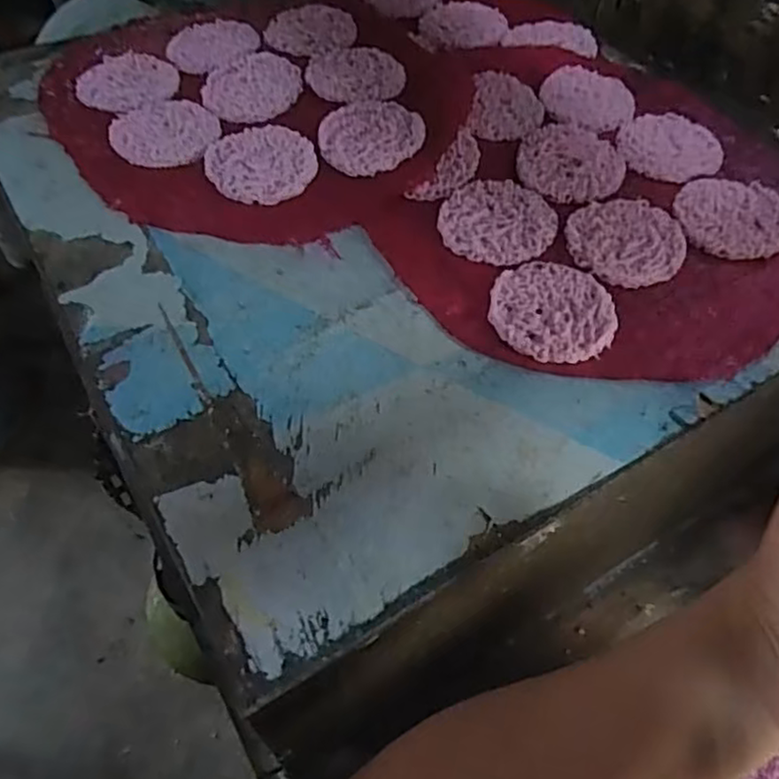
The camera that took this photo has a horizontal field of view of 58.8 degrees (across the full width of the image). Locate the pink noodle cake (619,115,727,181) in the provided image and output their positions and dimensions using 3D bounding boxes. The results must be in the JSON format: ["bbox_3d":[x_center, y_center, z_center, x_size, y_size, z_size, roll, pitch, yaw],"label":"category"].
[{"bbox_3d":[0.215,-0.186,0.531,0.075,0.004,0.077,14,57,8],"label":"pink noodle cake"}]

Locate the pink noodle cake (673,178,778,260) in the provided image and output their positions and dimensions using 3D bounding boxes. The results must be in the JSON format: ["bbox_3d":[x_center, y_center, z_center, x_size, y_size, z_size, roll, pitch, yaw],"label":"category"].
[{"bbox_3d":[0.242,-0.121,0.484,0.078,0.007,0.077,1,56,-1],"label":"pink noodle cake"}]

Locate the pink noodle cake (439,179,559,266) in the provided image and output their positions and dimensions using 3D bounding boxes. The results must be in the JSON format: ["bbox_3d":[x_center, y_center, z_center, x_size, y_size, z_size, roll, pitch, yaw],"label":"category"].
[{"bbox_3d":[0.076,-0.118,0.480,0.077,0.008,0.081,1,56,-1],"label":"pink noodle cake"}]

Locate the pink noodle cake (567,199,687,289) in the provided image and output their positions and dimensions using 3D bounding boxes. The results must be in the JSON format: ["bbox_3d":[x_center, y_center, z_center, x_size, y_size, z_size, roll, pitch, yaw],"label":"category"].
[{"bbox_3d":[0.161,-0.103,0.470,0.076,0.007,0.080,10,56,5],"label":"pink noodle cake"}]

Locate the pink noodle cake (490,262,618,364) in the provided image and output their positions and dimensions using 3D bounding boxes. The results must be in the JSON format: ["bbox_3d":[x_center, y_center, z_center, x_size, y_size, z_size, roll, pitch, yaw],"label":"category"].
[{"bbox_3d":[0.102,-0.049,0.432,0.075,0.008,0.077,1,56,-1],"label":"pink noodle cake"}]

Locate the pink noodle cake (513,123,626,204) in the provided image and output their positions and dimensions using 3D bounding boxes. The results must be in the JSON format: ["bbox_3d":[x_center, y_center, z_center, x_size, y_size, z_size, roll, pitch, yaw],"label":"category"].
[{"bbox_3d":[0.136,-0.170,0.517,0.076,0.005,0.081,1,56,-1],"label":"pink noodle cake"}]

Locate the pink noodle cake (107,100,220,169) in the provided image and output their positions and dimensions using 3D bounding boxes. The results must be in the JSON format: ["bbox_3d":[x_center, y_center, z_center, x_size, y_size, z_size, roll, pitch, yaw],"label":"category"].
[{"bbox_3d":[-0.171,-0.197,0.529,0.078,0.004,0.078,1,56,-1],"label":"pink noodle cake"}]

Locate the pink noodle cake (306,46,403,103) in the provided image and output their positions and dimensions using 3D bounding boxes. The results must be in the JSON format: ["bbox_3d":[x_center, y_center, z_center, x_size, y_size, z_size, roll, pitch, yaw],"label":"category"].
[{"bbox_3d":[-0.027,-0.262,0.573,0.077,0.008,0.085,1,56,-1],"label":"pink noodle cake"}]

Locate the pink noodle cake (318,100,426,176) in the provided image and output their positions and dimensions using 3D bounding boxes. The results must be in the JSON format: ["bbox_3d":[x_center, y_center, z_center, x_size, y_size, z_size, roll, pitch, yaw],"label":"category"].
[{"bbox_3d":[-0.014,-0.193,0.524,0.077,0.013,0.077,3,56,0],"label":"pink noodle cake"}]

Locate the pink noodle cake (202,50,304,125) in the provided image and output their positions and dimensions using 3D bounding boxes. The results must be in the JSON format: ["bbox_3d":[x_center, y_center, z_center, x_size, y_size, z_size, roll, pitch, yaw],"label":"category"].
[{"bbox_3d":[-0.113,-0.248,0.561,0.079,0.007,0.079,1,56,-1],"label":"pink noodle cake"}]

